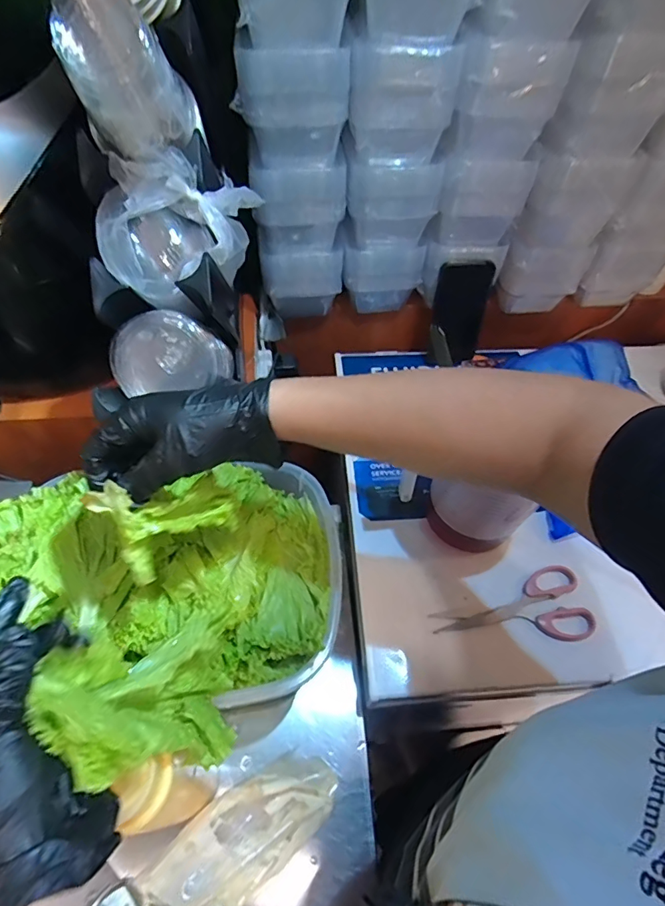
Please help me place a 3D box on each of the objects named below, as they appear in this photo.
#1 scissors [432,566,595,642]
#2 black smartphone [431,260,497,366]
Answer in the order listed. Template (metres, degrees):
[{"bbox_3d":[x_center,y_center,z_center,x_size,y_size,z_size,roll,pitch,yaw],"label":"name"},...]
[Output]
[{"bbox_3d":[0.217,0.197,0.555,0.178,0.020,0.083,-17,58,-14],"label":"scissors"},{"bbox_3d":[0.200,-0.217,0.744,0.085,0.166,0.014,-8,47,-5],"label":"black smartphone"}]

